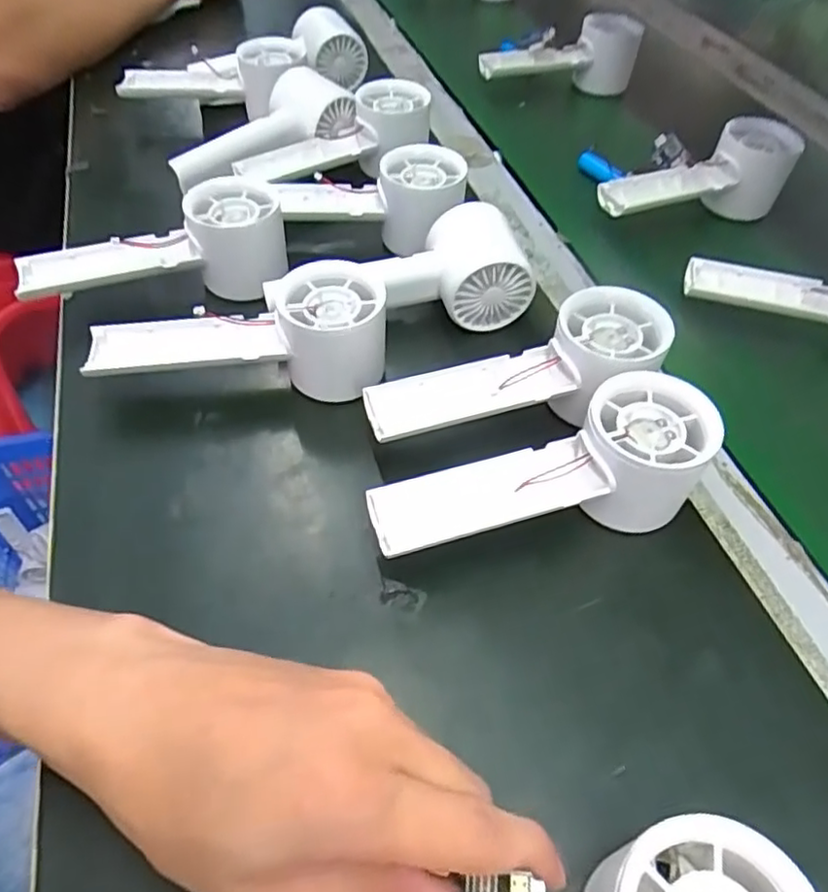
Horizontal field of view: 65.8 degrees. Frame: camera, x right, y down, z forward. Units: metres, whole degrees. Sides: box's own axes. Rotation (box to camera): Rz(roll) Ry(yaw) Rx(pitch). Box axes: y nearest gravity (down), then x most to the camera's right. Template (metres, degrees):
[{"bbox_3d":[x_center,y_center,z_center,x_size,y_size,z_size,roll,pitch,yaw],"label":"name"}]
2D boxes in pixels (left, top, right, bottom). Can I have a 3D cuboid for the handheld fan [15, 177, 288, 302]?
[{"bbox_3d":[-0.160,-0.122,0.395,0.155,0.053,0.055,-9,52,-11],"label":"handheld fan"}]

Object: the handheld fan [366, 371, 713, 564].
[{"bbox_3d":[0.058,0.014,0.297,0.157,0.058,0.058,-7,52,-9],"label":"handheld fan"}]

